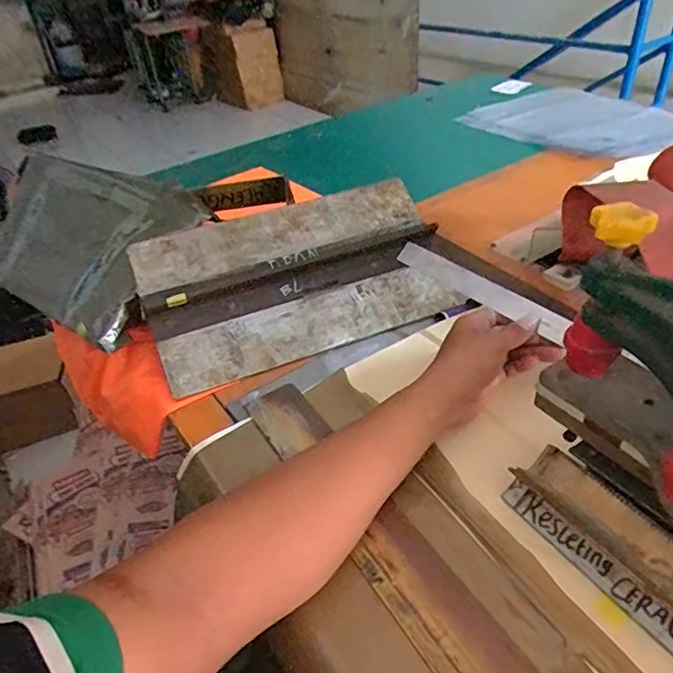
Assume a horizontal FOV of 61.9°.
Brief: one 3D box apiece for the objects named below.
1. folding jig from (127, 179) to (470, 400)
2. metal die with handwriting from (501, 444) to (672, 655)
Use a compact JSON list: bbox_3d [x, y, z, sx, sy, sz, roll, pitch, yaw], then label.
[{"bbox_3d":[-0.047,-0.066,0.666,0.349,0.045,0.195,-16,70,-13],"label":"folding jig"},{"bbox_3d":[0.208,0.156,0.382,0.046,0.045,0.198,-24,42,-23],"label":"metal die with handwriting"}]

